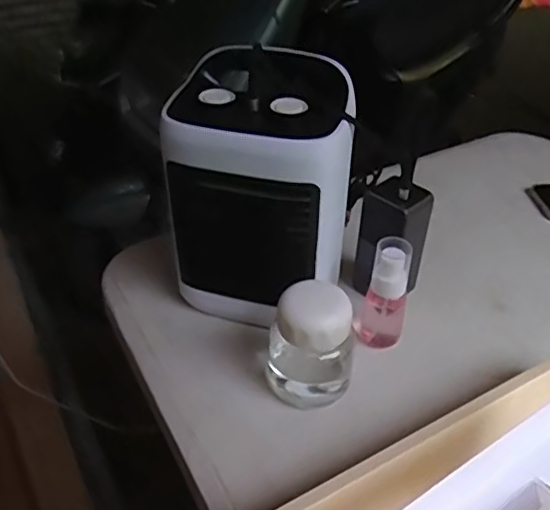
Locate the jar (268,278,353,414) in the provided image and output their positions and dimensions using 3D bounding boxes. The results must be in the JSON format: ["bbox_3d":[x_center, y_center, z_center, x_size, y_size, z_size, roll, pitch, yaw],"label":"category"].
[{"bbox_3d":[0.031,0.075,0.524,0.076,0.109,0.080,1,39,2],"label":"jar"}]

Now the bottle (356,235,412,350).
[{"bbox_3d":[0.104,0.042,0.558,0.044,0.121,0.033,11,40,14],"label":"bottle"}]

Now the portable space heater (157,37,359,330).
[{"bbox_3d":[-0.011,-0.062,0.562,0.166,0.229,0.131,8,39,10],"label":"portable space heater"}]

